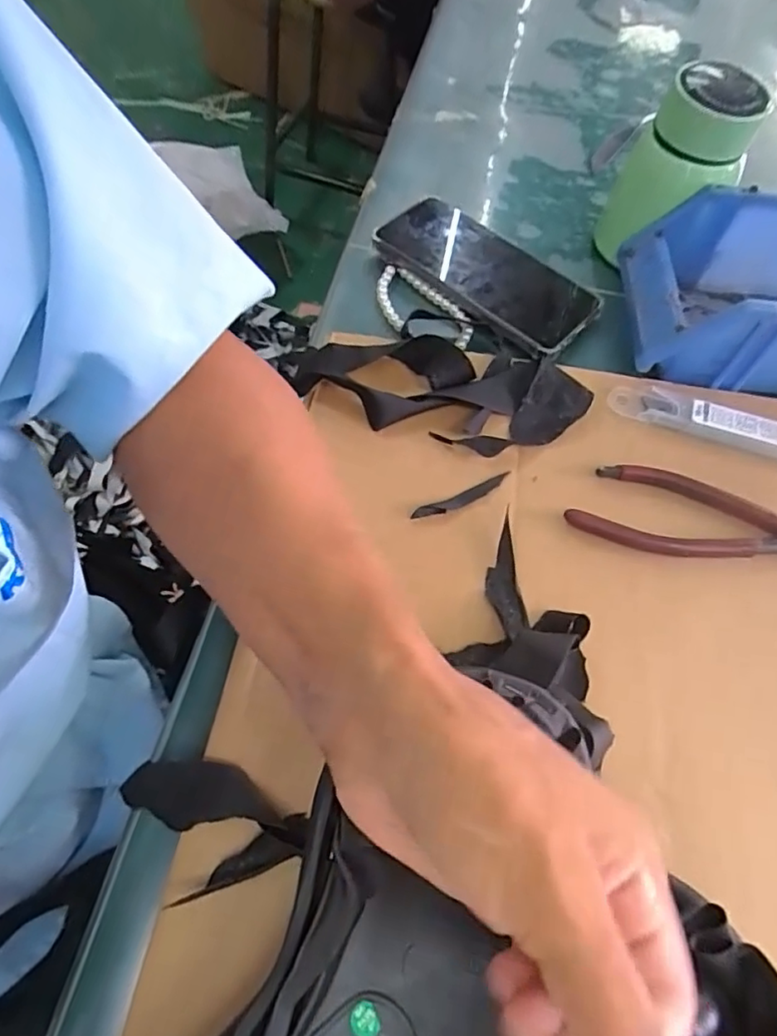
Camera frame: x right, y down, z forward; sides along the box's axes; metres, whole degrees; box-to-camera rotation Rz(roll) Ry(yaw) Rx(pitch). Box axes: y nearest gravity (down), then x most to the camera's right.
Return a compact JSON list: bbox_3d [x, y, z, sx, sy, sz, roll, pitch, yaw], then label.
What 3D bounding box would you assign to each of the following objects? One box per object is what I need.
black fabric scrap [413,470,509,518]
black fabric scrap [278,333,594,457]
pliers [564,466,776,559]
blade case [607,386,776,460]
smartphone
[{"bbox_3d":[0.042,-0.012,0.323,0.063,0.005,0.009,-24,66,-15],"label":"black fabric scrap"},{"bbox_3d":[0.028,-0.084,0.354,0.182,0.018,0.075,15,62,4],"label":"black fabric scrap"},{"bbox_3d":[0.187,0.002,0.322,0.168,0.009,0.052,11,62,3],"label":"pliers"},{"bbox_3d":[0.199,-0.058,0.350,0.125,0.011,0.026,19,62,7],"label":"blade case"},{"bbox_3d":[0.070,-0.177,0.413,0.158,0.010,0.083,37,63,13],"label":"smartphone"}]

